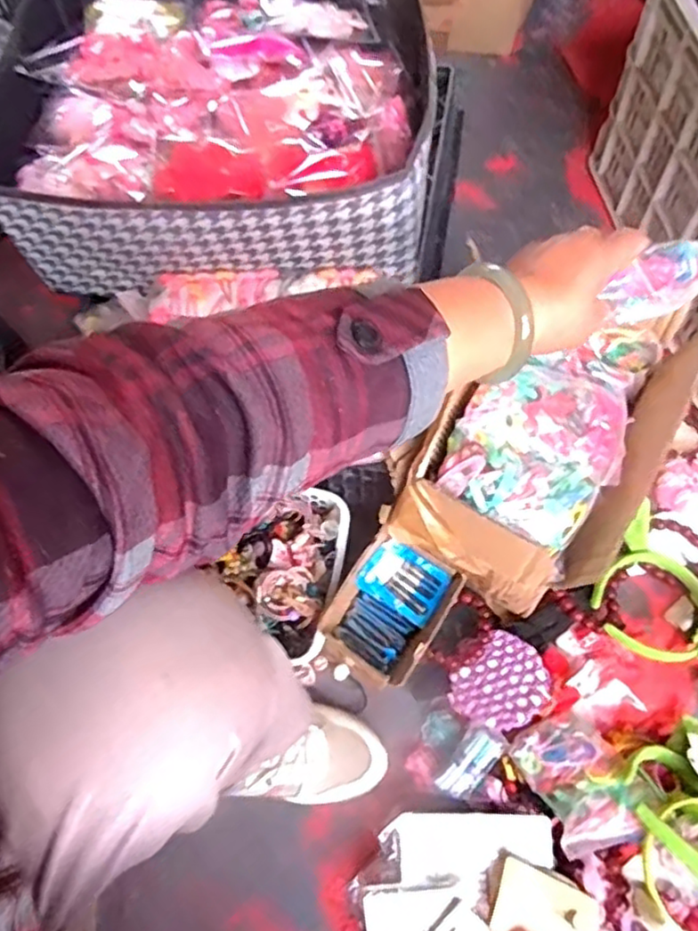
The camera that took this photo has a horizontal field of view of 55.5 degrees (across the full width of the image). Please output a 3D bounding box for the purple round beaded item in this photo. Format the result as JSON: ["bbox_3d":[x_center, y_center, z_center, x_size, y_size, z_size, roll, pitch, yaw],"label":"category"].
[{"bbox_3d":[0.158,0.227,0.684,0.097,0.028,0.078,-39,70,-13],"label":"purple round beaded item"}]

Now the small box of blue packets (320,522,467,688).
[{"bbox_3d":[0.045,0.158,0.703,0.101,0.106,0.135,32,72,16],"label":"small box of blue packets"}]

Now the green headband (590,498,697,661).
[{"bbox_3d":[0.328,0.145,0.697,0.123,0.068,0.172,-28,68,-9],"label":"green headband"}]

